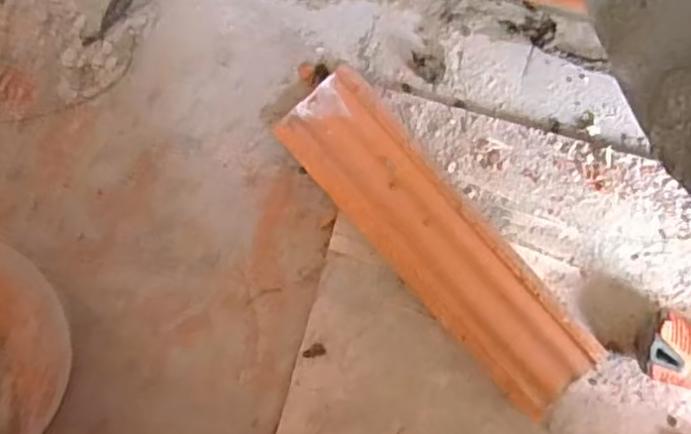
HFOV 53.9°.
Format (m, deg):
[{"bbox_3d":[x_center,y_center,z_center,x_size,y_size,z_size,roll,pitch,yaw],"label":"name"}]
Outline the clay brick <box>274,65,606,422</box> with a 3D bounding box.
[{"bbox_3d":[0.053,0.014,0.404,0.057,0.027,0.222,-42,86,6],"label":"clay brick"}]

